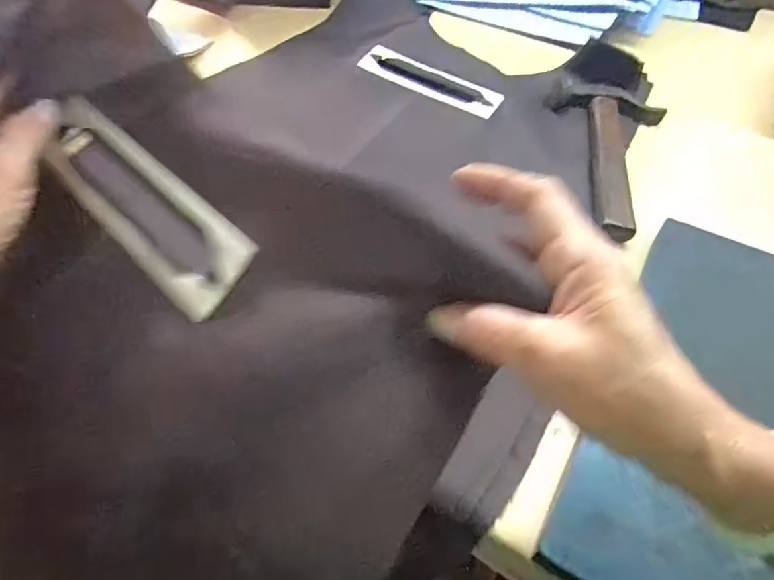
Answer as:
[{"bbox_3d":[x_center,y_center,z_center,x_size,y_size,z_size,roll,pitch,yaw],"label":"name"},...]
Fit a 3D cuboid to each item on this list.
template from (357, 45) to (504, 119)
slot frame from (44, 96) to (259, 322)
[{"bbox_3d":[0.043,-0.219,0.528,0.157,0.005,0.042,29,62,16],"label":"template"},{"bbox_3d":[-0.128,-0.045,0.255,0.149,0.009,0.044,39,92,19],"label":"slot frame"}]

